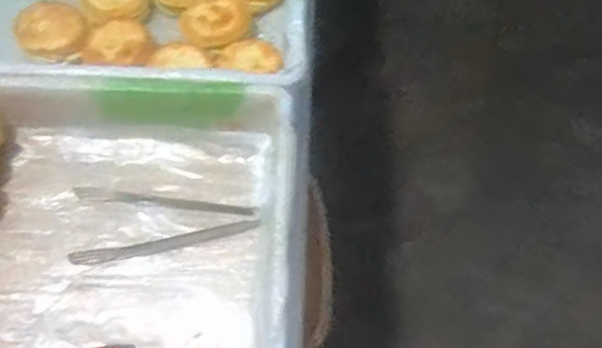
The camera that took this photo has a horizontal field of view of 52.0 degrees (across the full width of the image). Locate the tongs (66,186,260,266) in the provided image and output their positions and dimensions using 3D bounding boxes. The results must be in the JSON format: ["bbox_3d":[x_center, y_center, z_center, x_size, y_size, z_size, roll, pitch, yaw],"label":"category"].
[{"bbox_3d":[-0.174,0.069,0.782,0.232,0.020,0.099,4,64,-2],"label":"tongs"}]

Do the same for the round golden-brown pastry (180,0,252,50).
[{"bbox_3d":[-0.125,-0.223,0.903,0.101,0.036,0.105,11,64,2],"label":"round golden-brown pastry"}]

